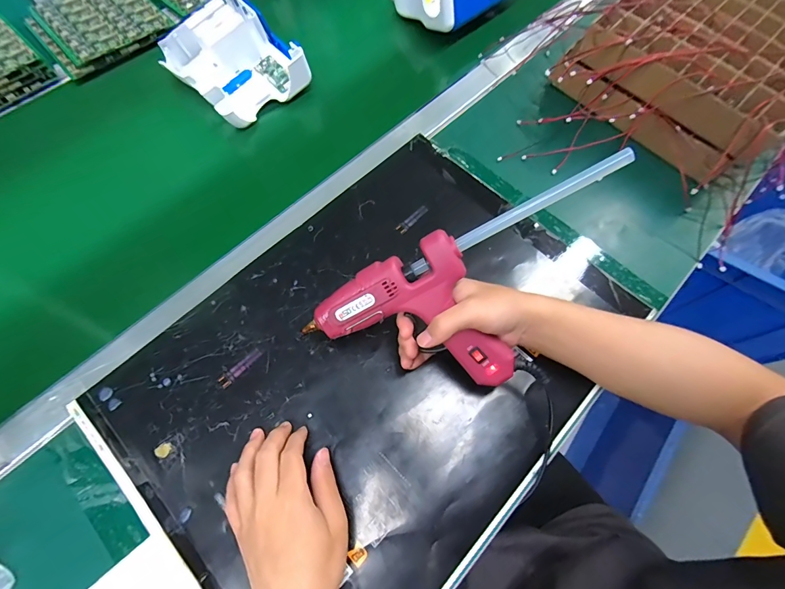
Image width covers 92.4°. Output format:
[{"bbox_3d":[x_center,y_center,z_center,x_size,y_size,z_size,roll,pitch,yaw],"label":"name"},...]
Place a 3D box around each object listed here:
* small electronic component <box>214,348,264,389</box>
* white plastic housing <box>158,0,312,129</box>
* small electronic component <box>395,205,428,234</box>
[{"bbox_3d":[-0.155,0.073,0.382,0.013,0.004,0.050,41,73,14],"label":"small electronic component"},{"bbox_3d":[-0.217,-0.329,0.512,0.187,0.056,0.143,43,73,15],"label":"white plastic housing"},{"bbox_3d":[0.024,-0.093,0.458,0.012,0.005,0.048,40,72,14],"label":"small electronic component"}]

